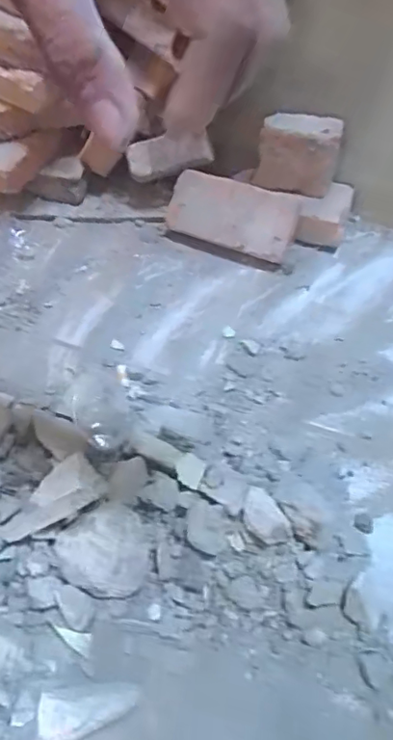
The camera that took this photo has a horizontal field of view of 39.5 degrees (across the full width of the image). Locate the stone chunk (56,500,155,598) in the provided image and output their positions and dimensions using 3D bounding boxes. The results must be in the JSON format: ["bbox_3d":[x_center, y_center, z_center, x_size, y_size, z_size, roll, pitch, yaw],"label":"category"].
[{"bbox_3d":[-0.079,0.153,0.458,0.080,0.046,0.065,1,52,-3],"label":"stone chunk"}]

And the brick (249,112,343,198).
[{"bbox_3d":[0.140,-0.298,0.756,0.109,0.091,0.044,19,53,10],"label":"brick"}]

